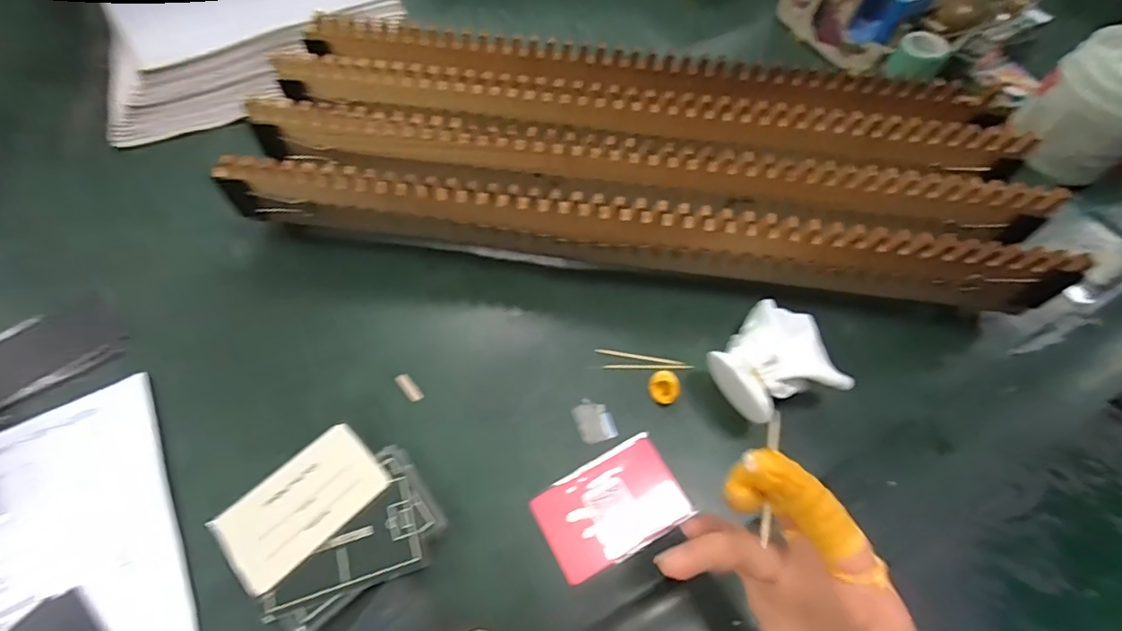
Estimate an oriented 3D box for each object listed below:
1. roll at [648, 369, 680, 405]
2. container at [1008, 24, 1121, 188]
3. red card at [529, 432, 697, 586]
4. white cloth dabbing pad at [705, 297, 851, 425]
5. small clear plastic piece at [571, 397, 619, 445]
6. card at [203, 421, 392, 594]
[{"bbox_3d":[0.070,0.048,0.356,0.021,0.014,0.018,31,64,14],"label":"roll"},{"bbox_3d":[0.484,-0.189,0.469,0.083,0.091,0.094,-32,66,-18],"label":"container"},{"bbox_3d":[0.032,0.117,0.324,0.088,0.004,0.058,-25,65,-16],"label":"red card"},{"bbox_3d":[0.135,0.030,0.350,0.078,0.048,0.072,-18,63,-12],"label":"white cloth dabbing pad"},{"bbox_3d":[0.022,0.070,0.351,0.024,0.004,0.029,-17,63,-12],"label":"small clear plastic piece"},{"bbox_3d":[-0.148,0.107,0.302,0.054,0.004,0.086,39,64,21],"label":"card"}]

